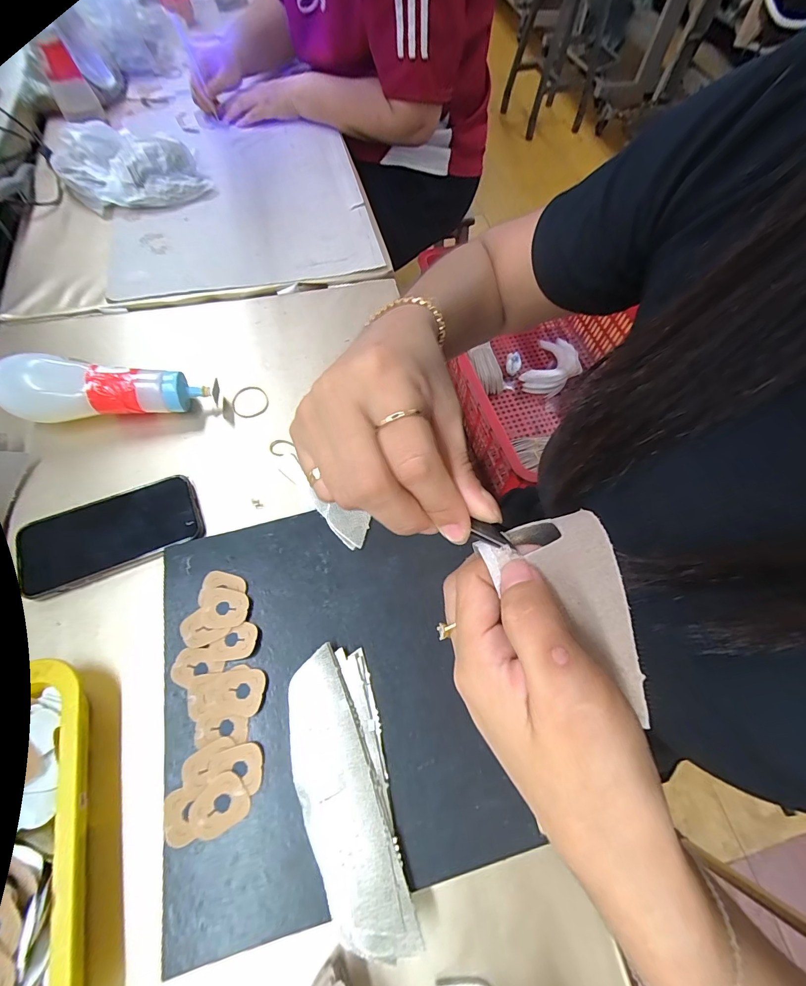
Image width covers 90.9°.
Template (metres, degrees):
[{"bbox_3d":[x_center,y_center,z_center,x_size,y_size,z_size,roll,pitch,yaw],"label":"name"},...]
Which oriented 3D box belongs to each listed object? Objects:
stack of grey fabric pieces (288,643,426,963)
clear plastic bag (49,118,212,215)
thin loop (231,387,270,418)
[{"bbox_3d":[-0.044,0.218,0.296,0.066,0.016,0.187,-12,65,-8],"label":"stack of grey fabric pieces"},{"bbox_3d":[-0.424,-0.507,0.610,0.187,0.067,0.142,-30,68,-16],"label":"clear plastic bag"},{"bbox_3d":[-0.187,-0.111,0.486,0.044,0.004,0.045,0,68,0],"label":"thin loop"}]

